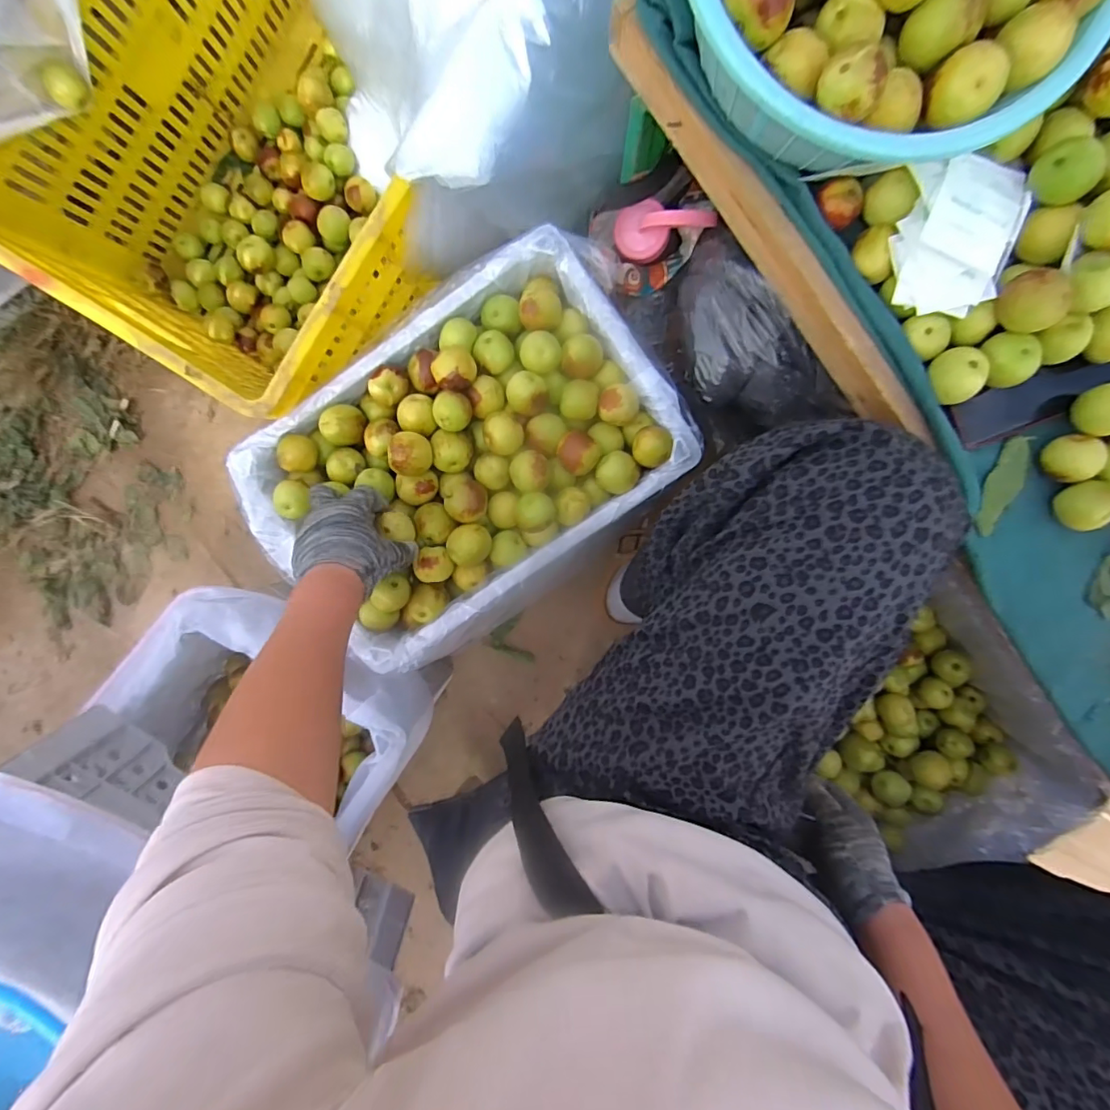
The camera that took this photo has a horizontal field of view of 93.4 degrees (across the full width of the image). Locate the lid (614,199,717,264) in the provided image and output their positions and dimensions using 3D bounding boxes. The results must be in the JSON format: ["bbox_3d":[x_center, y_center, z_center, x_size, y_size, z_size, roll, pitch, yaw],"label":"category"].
[{"bbox_3d":[0.109,-0.347,0.543,0.100,0.020,0.056,-12,106,35],"label":"lid"}]

